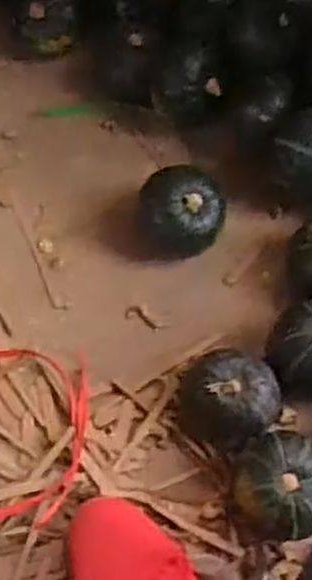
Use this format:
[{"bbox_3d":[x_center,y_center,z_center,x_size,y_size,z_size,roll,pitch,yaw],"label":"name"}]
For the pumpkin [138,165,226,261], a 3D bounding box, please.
[{"bbox_3d":[0.022,-0.067,0.674,0.075,0.065,0.062,11,65,2],"label":"pumpkin"}]

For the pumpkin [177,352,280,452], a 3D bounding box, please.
[{"bbox_3d":[0.060,0.089,0.611,0.083,0.054,0.074,25,66,9],"label":"pumpkin"}]

